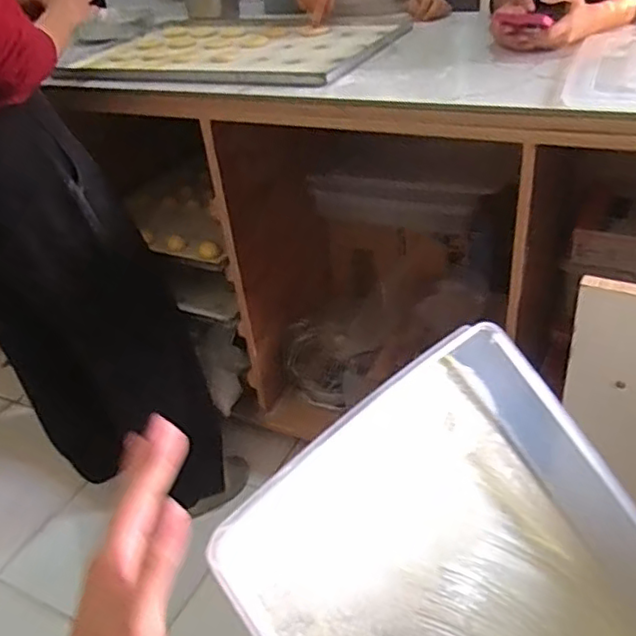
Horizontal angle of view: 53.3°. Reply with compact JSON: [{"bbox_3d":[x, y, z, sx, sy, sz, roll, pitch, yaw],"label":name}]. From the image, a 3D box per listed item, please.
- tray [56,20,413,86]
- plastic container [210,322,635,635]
[{"bbox_3d":[-0.132,-0.558,1.285,0.615,0.026,0.485,14,40,28],"label":"tray"},{"bbox_3d":[0.132,0.219,0.460,0.296,0.075,0.358,-34,86,-27],"label":"plastic container"}]

